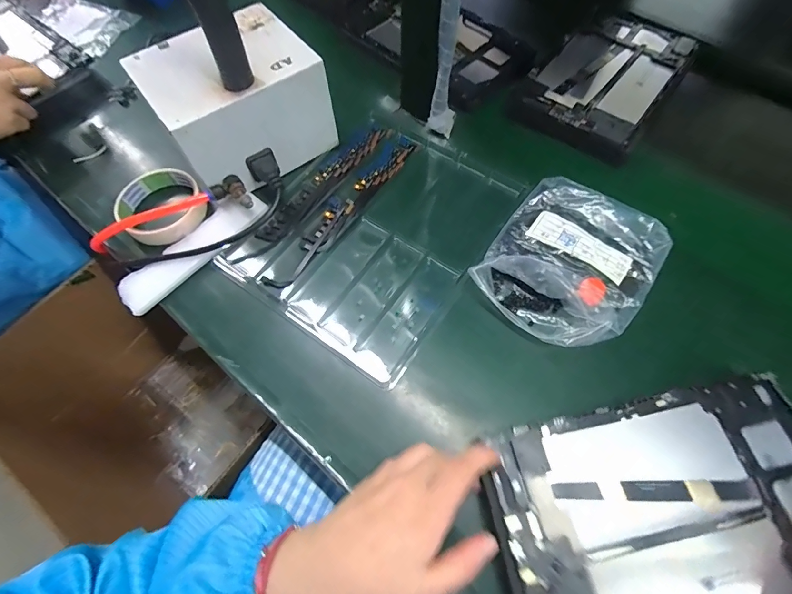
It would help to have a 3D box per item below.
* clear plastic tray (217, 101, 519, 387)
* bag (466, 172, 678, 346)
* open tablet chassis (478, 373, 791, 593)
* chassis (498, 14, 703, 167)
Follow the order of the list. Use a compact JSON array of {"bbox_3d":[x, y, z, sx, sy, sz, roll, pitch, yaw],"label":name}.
[{"bbox_3d":[-0.017,-0.072,0.402,0.213,0.026,0.263,32,70,15],"label":"clear plastic tray"},{"bbox_3d":[0.170,-0.035,0.365,0.142,0.021,0.171,32,68,15],"label":"bag"},{"bbox_3d":[0.189,0.149,0.264,0.240,0.014,0.147,-13,66,-4],"label":"open tablet chassis"},{"bbox_3d":[0.260,-0.281,0.475,0.159,0.007,0.274,35,69,16],"label":"chassis"}]

